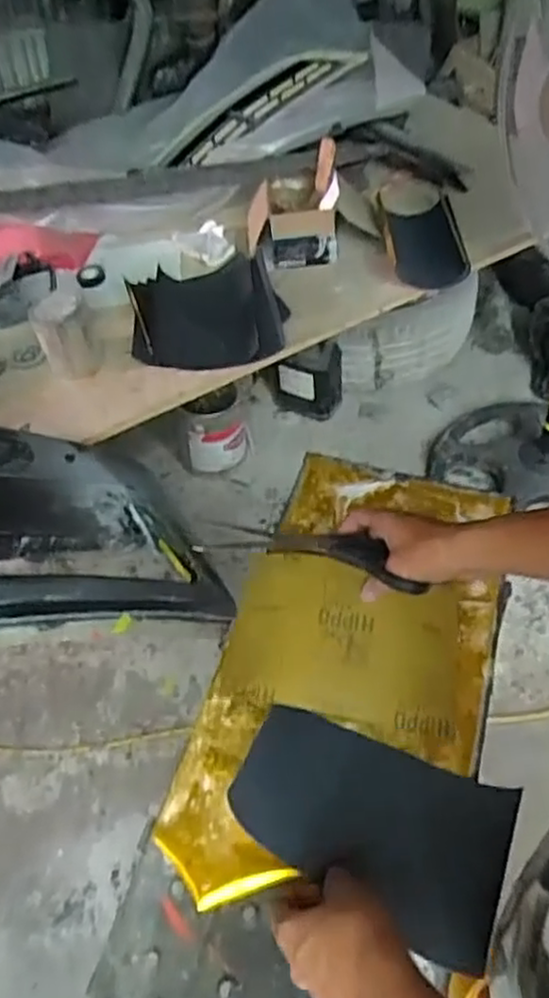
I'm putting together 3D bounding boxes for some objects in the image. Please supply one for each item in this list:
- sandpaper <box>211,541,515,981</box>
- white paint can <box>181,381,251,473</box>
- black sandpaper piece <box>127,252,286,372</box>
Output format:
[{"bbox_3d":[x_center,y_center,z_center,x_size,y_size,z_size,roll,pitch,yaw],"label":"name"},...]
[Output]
[{"bbox_3d":[0.073,0.198,0.605,0.251,0.028,0.277,12,71,10],"label":"sandpaper"},{"bbox_3d":[-0.136,-0.163,1.701,0.138,0.215,0.129,-3,50,3],"label":"white paint can"},{"bbox_3d":[-0.141,-0.375,1.431,0.296,0.059,0.313,-13,51,-6],"label":"black sandpaper piece"}]

